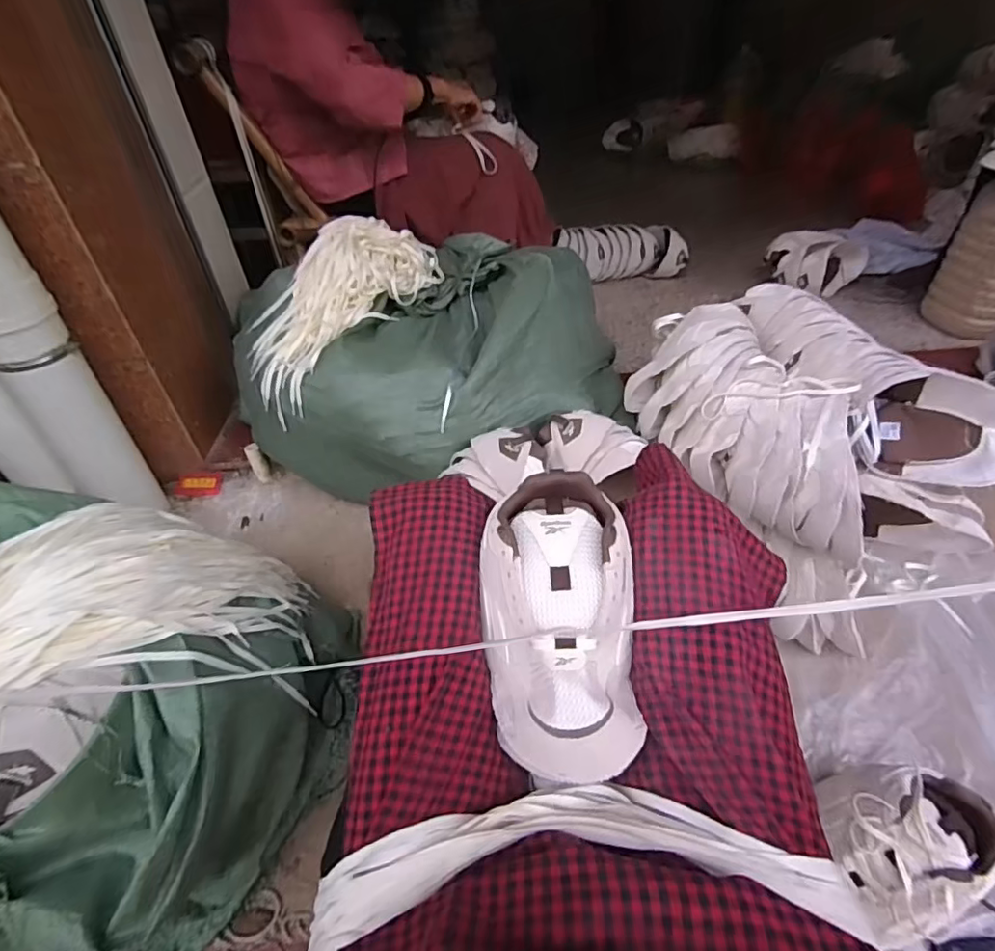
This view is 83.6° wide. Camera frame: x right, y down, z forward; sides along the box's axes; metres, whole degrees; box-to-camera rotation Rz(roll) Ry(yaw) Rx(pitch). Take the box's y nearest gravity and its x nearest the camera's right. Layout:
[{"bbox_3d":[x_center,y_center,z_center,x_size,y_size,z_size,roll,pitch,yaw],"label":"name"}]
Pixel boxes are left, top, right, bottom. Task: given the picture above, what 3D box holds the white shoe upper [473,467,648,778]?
[{"bbox_3d":[0.049,0.107,0.446,0.118,0.060,0.238,-2,66,1],"label":"white shoe upper"}]

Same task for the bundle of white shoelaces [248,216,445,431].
[{"bbox_3d":[-0.291,-0.296,0.973,0.205,0.126,0.410,28,73,30],"label":"bundle of white shoelaces"}]

